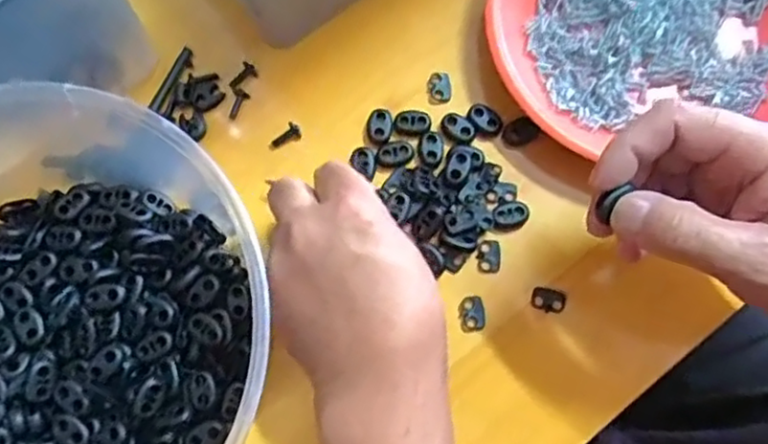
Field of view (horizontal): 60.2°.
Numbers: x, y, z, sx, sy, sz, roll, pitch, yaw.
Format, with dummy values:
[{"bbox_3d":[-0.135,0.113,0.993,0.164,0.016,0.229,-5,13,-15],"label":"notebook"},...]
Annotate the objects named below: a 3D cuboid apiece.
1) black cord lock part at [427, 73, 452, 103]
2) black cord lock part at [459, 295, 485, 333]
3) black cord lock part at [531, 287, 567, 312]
[{"bbox_3d":[0.033,-0.081,0.399,0.014,0.004,0.019,-4,76,2],"label":"black cord lock part"},{"bbox_3d":[0.049,0.051,0.366,0.014,0.004,0.019,-4,76,2],"label":"black cord lock part"},{"bbox_3d":[0.091,0.043,0.368,0.018,0.004,0.013,13,78,6],"label":"black cord lock part"}]

